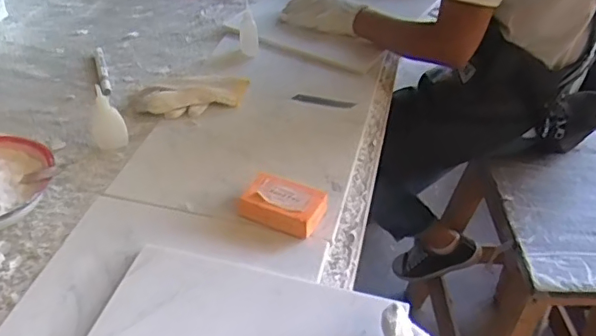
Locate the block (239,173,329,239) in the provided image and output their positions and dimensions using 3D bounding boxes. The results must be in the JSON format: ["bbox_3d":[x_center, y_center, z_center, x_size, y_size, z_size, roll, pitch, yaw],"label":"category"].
[{"bbox_3d":[-0.019,0.046,0.694,0.093,0.035,0.067,21,44,20],"label":"block"}]

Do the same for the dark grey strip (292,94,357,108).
[{"bbox_3d":[0.043,-0.108,0.910,0.099,0.004,0.017,11,42,10],"label":"dark grey strip"}]

